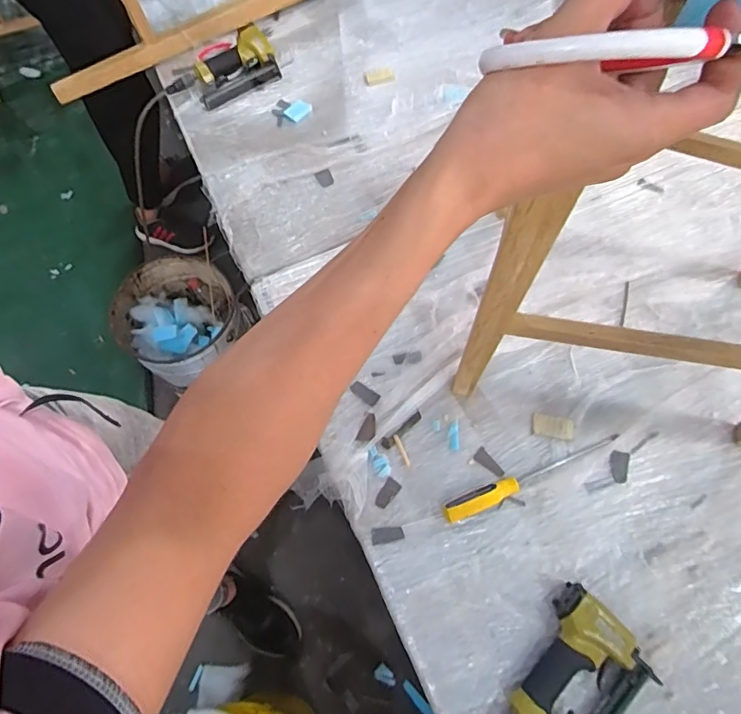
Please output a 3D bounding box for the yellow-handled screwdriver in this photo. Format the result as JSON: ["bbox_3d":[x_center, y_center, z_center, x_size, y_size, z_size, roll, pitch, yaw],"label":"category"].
[{"bbox_3d":[0.236,0.174,0.725,0.279,0.022,0.030,-22,68,-7],"label":"yellow-handled screwdriver"}]

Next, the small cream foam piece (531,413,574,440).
[{"bbox_3d":[0.277,0.105,0.755,0.060,0.006,0.034,8,68,6],"label":"small cream foam piece"}]

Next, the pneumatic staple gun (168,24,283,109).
[{"bbox_3d":[-0.306,-0.594,1.048,0.237,0.043,0.118,-35,70,-12],"label":"pneumatic staple gun"}]

